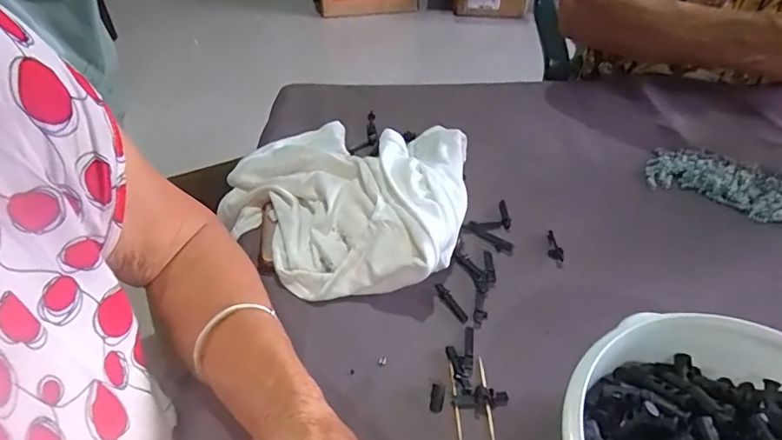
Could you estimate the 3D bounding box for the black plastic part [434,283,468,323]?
[{"bbox_3d":[0.045,0.062,0.374,0.009,0.004,0.038,-25,47,-22],"label":"black plastic part"}]

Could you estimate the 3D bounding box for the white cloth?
[{"bbox_3d":[-0.047,-0.031,0.440,0.216,0.059,0.207,3,43,6],"label":"white cloth"}]

